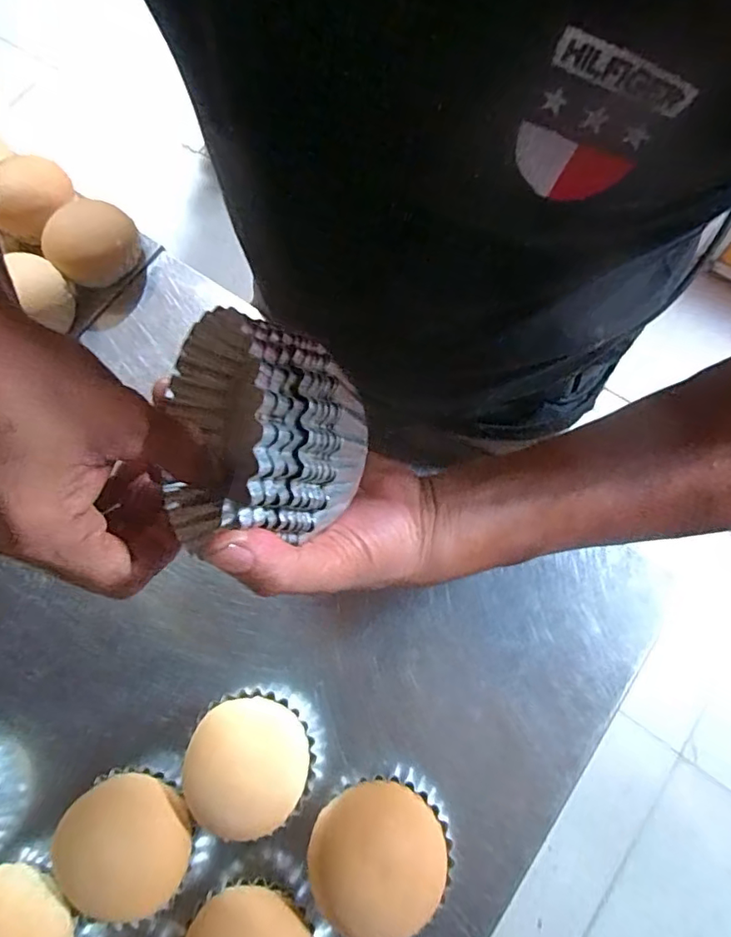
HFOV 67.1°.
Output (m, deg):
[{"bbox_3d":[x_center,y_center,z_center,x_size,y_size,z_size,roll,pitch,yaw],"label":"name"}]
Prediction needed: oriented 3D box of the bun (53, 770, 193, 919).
[{"bbox_3d":[-0.175,0.276,0.412,0.097,0.057,0.084,9,73,5],"label":"bun"}]

